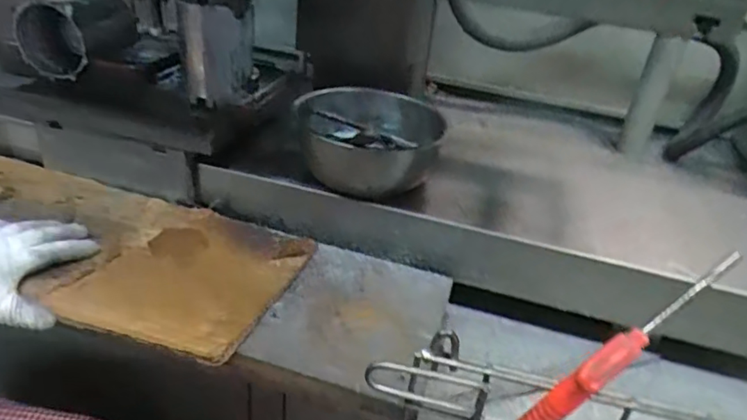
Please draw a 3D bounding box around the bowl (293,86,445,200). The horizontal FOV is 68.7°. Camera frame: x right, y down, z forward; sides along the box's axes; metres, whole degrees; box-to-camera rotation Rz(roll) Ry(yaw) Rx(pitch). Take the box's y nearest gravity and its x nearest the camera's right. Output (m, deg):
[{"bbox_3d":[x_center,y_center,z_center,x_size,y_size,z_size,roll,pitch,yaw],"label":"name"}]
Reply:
[{"bbox_3d":[-0.010,-0.087,0.691,0.168,0.077,0.179,3,32,-7],"label":"bowl"}]

